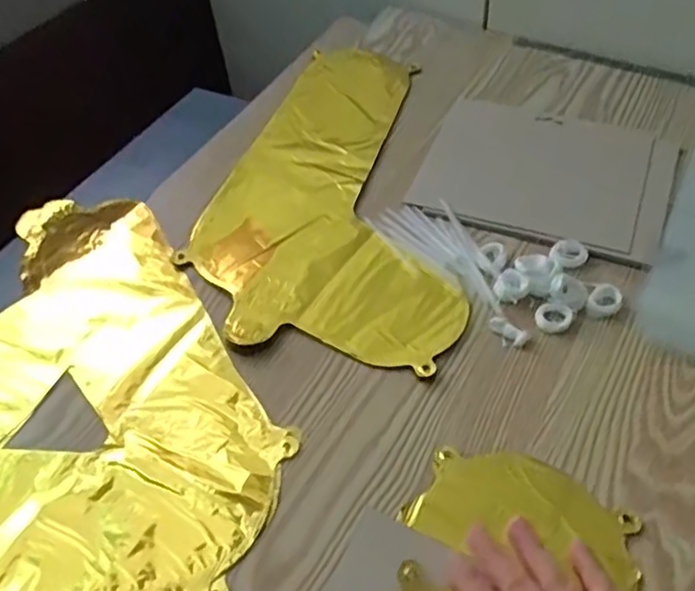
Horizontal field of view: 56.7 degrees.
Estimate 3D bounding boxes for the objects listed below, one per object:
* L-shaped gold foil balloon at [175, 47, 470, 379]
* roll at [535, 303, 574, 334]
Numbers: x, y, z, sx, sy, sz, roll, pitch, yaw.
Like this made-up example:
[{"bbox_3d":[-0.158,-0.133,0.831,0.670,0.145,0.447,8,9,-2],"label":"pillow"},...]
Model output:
[{"bbox_3d":[0.005,-0.116,0.599,0.229,0.012,0.406,8,50,12],"label":"L-shaped gold foil balloon"},{"bbox_3d":[0.152,0.016,0.474,0.026,0.007,0.021,1,49,7],"label":"roll"}]

